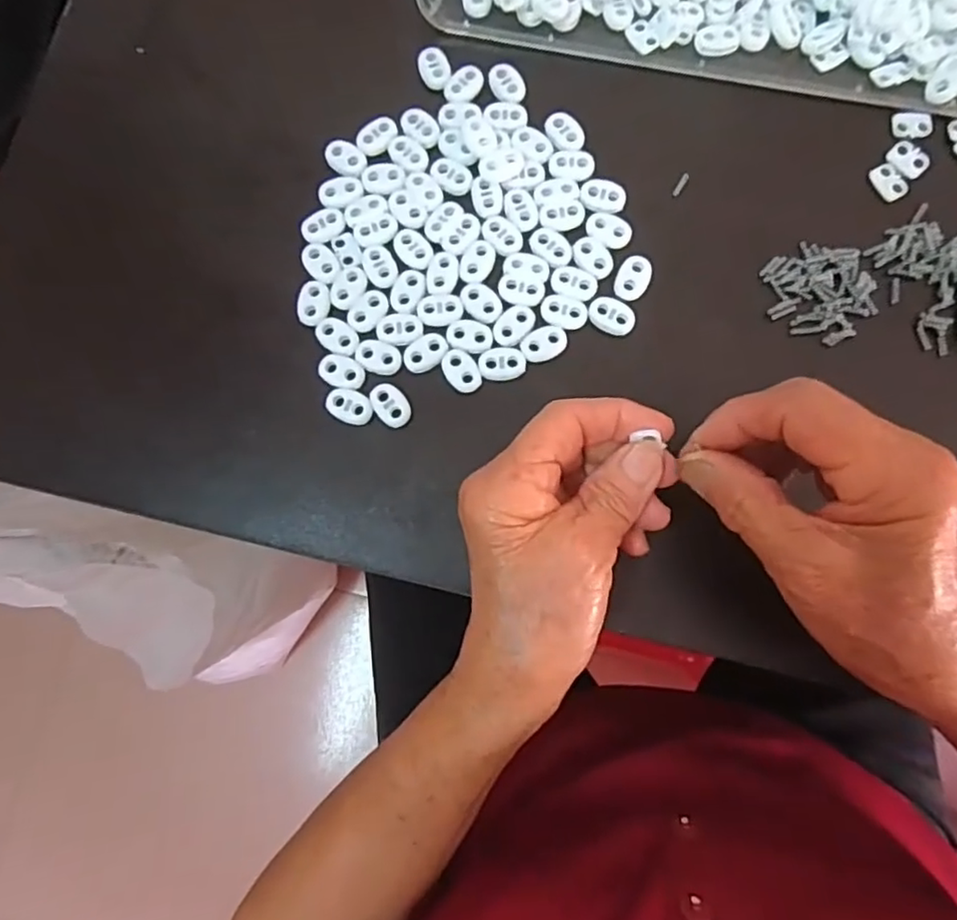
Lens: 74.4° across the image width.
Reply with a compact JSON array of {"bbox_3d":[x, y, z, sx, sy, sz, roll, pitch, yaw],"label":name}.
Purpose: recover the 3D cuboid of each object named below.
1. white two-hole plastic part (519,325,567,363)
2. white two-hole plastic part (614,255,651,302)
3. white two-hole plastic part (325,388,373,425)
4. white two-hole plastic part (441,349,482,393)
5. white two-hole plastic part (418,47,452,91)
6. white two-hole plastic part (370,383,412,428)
[{"bbox_3d":[0.032,-0.056,0.303,0.022,0.004,0.015,-29,82,-2],"label":"white two-hole plastic part"},{"bbox_3d":[0.075,-0.088,0.305,0.015,0.004,0.023,24,83,5],"label":"white two-hole plastic part"},{"bbox_3d":[-0.061,-0.026,0.298,0.022,0.004,0.016,17,82,4],"label":"white two-hole plastic part"},{"bbox_3d":[-0.008,-0.043,0.300,0.015,0.004,0.022,-31,82,-3],"label":"white two-hole plastic part"},{"bbox_3d":[-0.023,-0.204,0.326,0.016,0.004,0.024,-12,81,0],"label":"white two-hole plastic part"},{"bbox_3d":[-0.042,-0.026,0.299,0.016,0.004,0.022,-29,82,-2],"label":"white two-hole plastic part"}]

